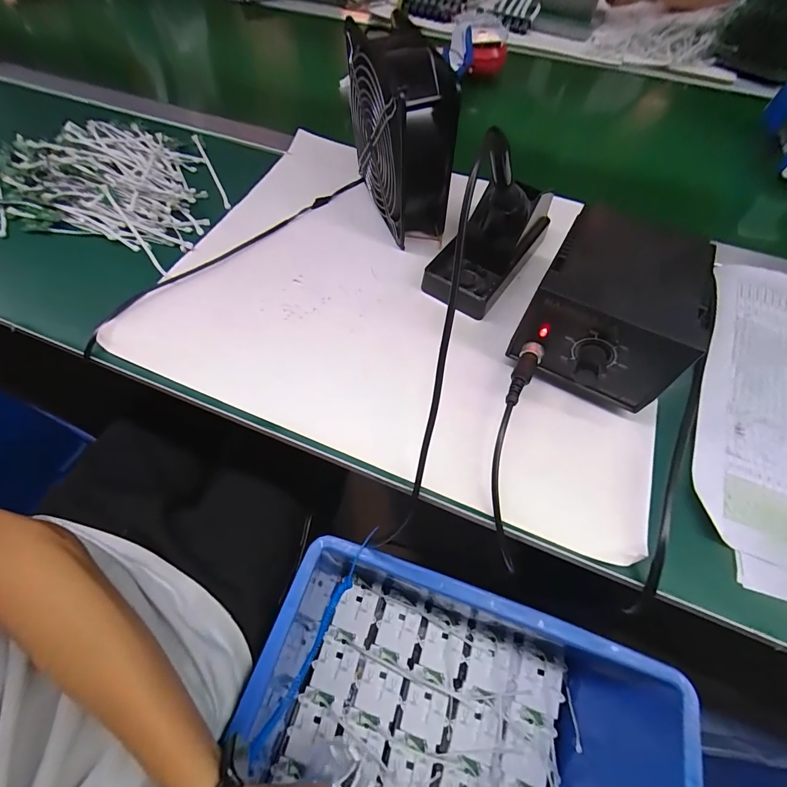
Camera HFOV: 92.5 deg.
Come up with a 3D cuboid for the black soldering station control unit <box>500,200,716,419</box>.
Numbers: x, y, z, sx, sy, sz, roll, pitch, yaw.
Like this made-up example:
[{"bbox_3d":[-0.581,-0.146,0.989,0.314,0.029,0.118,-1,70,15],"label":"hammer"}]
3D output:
[{"bbox_3d":[0.180,-0.074,0.302,0.114,0.079,0.124,28,65,14],"label":"black soldering station control unit"}]

